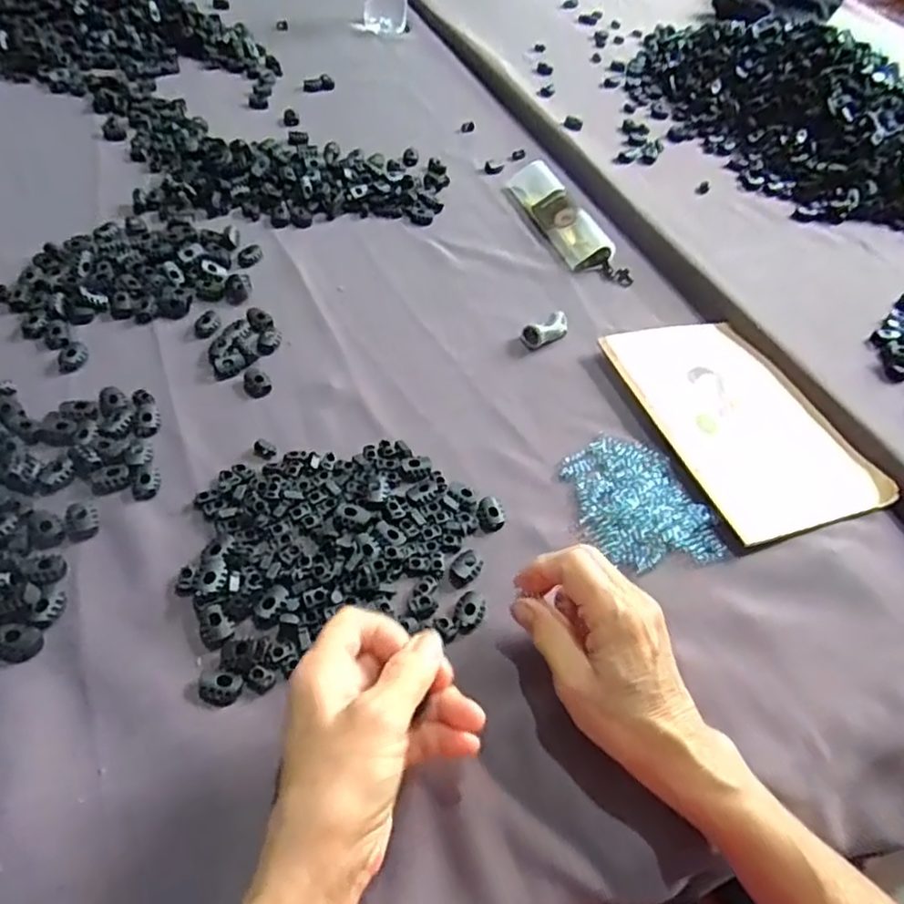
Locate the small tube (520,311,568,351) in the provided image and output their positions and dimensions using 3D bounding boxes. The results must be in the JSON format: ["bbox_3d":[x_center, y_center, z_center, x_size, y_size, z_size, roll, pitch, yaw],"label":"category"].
[{"bbox_3d":[0.080,-0.102,0.544,0.042,0.018,0.024,-24,59,-26],"label":"small tube"}]

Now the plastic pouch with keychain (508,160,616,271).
[{"bbox_3d":[0.105,-0.245,0.656,0.043,0.026,0.160,-14,55,-20],"label":"plastic pouch with keychain"}]

